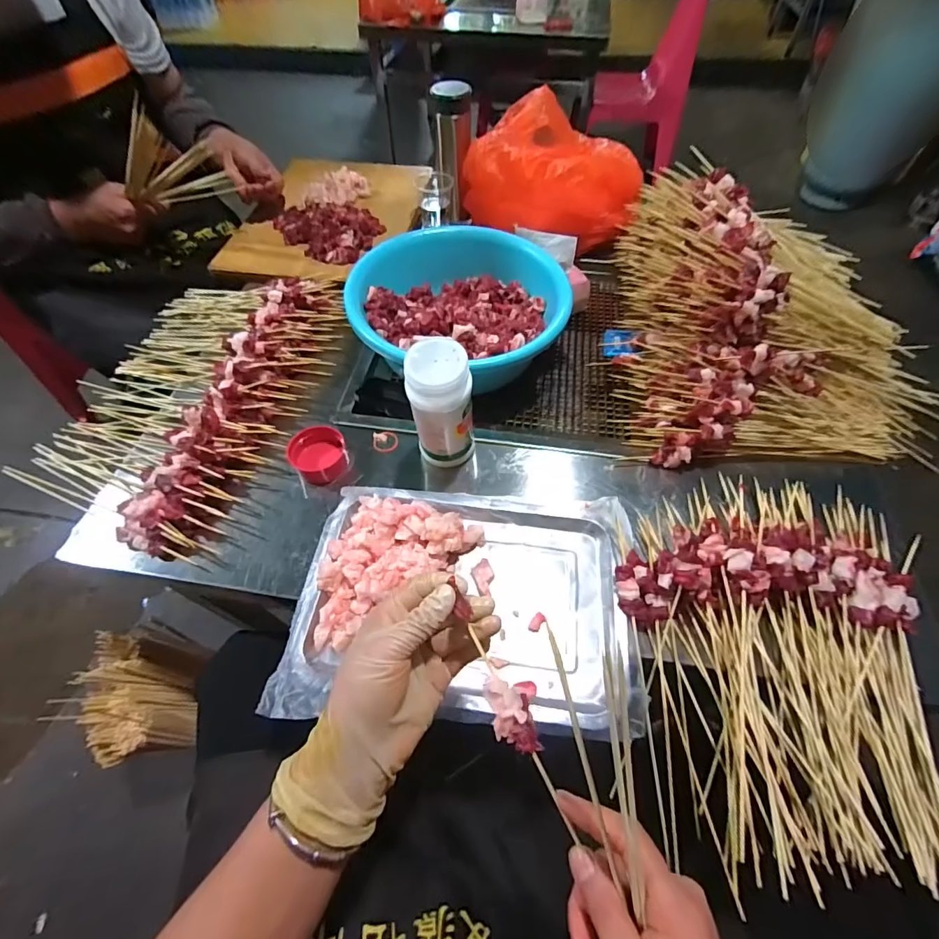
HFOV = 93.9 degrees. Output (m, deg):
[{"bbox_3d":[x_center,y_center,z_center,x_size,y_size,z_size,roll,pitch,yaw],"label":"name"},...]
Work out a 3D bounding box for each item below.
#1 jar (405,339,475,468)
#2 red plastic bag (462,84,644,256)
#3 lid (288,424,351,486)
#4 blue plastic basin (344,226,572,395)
[{"bbox_3d":[-0.028,-0.060,0.468,0.062,0.155,0.055,-5,57,-2],"label":"jar"},{"bbox_3d":[0.128,-0.489,0.755,0.264,0.181,0.271,-5,57,-2],"label":"red plastic bag"},{"bbox_3d":[-0.179,-0.017,0.525,0.064,0.038,0.060,-1,57,1],"label":"lid"},{"bbox_3d":[-0.020,-0.229,0.615,0.274,0.090,0.274,-1,57,1],"label":"blue plastic basin"}]

